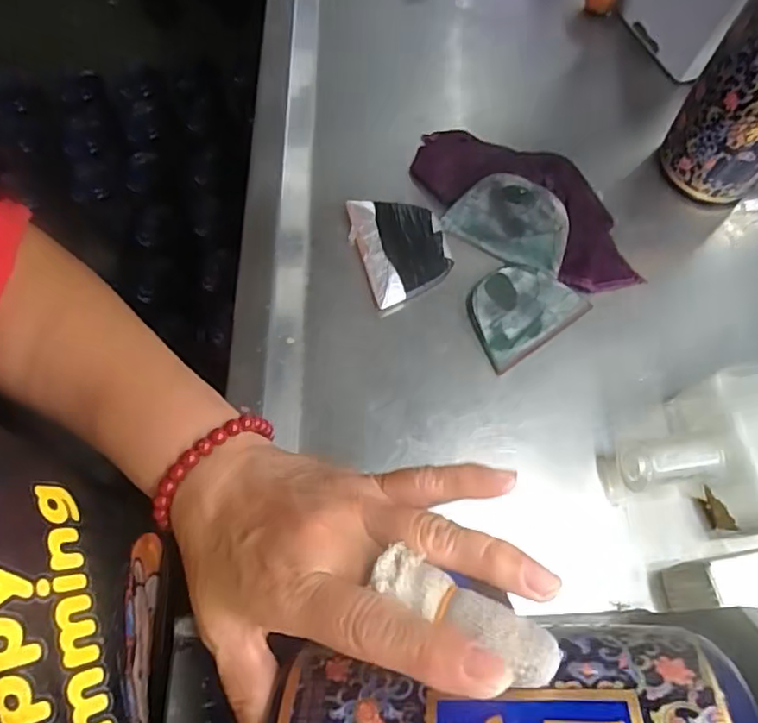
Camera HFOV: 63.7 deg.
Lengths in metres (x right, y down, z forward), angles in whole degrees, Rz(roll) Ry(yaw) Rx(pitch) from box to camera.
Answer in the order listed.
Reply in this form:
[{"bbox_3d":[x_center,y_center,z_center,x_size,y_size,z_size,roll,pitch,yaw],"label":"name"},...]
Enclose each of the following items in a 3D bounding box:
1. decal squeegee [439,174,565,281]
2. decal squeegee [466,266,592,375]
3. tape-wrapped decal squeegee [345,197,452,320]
[{"bbox_3d":[0.093,-0.099,0.422,0.083,0.007,0.055,29,95,11],"label":"decal squeegee"},{"bbox_3d":[0.093,-0.036,0.403,0.080,0.004,0.057,-34,72,-16],"label":"decal squeegee"},{"bbox_3d":[0.015,-0.079,0.415,0.058,0.009,0.082,-17,68,-9],"label":"tape-wrapped decal squeegee"}]

